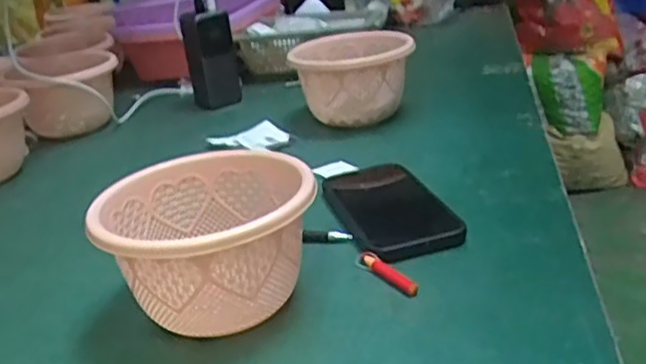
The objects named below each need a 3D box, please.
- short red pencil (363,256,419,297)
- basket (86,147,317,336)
[{"bbox_3d":[0.048,0.066,0.485,0.011,0.013,0.056,-20,27,-29],"label":"short red pencil"},{"bbox_3d":[-0.077,0.046,0.465,0.135,0.092,0.127,-15,25,-20],"label":"basket"}]

